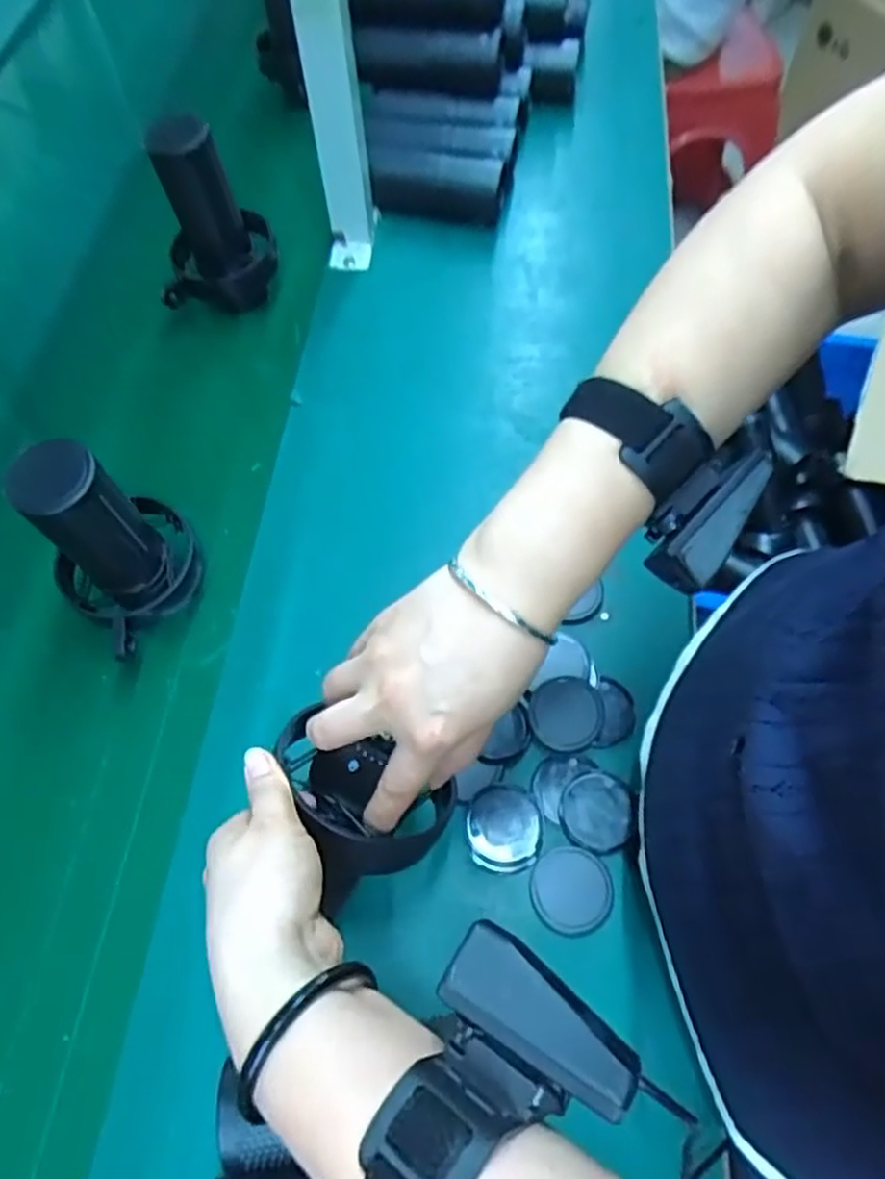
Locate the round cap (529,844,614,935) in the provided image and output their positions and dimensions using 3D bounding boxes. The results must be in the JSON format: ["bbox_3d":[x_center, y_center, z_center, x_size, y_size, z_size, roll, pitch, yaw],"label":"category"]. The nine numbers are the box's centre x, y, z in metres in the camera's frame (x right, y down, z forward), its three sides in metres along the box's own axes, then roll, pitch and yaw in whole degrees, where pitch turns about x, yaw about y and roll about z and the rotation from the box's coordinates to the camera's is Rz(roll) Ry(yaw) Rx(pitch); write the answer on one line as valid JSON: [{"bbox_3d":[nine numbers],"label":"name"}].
[{"bbox_3d":[0.082,0.191,0.469,0.049,0.011,0.049,2,62,-3],"label":"round cap"}]

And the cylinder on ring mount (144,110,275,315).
[{"bbox_3d":[-0.207,-0.334,0.665,0.097,0.143,0.081,-5,63,-6],"label":"cylinder on ring mount"}]

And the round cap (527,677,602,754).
[{"bbox_3d":[0.085,0.085,0.512,0.050,0.011,0.049,2,62,-3],"label":"round cap"}]

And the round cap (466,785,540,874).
[{"bbox_3d":[0.039,0.156,0.485,0.047,0.009,0.052,-5,63,-6],"label":"round cap"}]

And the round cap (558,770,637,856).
[{"bbox_3d":[0.101,0.146,0.486,0.047,0.007,0.051,2,62,-3],"label":"round cap"}]

